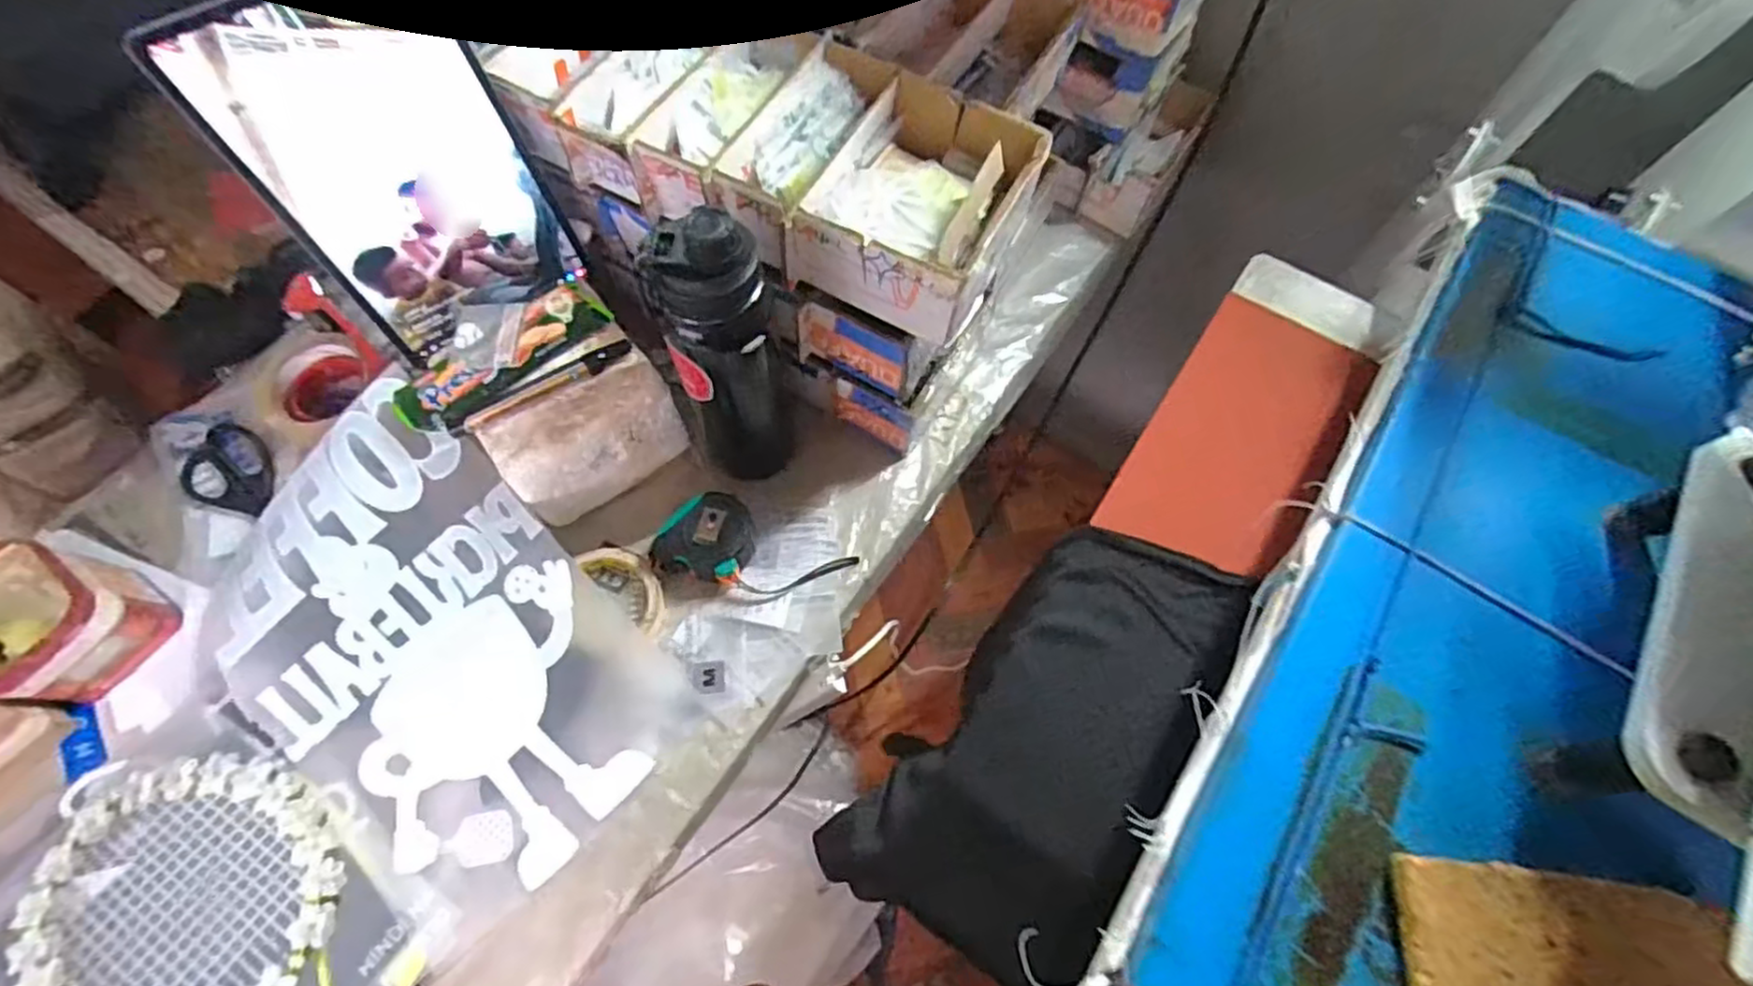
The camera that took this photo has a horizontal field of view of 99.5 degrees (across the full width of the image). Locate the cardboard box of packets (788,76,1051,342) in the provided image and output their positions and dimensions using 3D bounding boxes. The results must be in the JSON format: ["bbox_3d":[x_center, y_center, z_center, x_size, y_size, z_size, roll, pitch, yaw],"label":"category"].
[{"bbox_3d":[0.030,-0.212,0.546,0.133,0.068,0.163,28,67,10],"label":"cardboard box of packets"}]

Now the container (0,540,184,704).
[{"bbox_3d":[-0.604,0.101,0.547,0.090,0.092,0.101,22,66,7],"label":"container"}]

